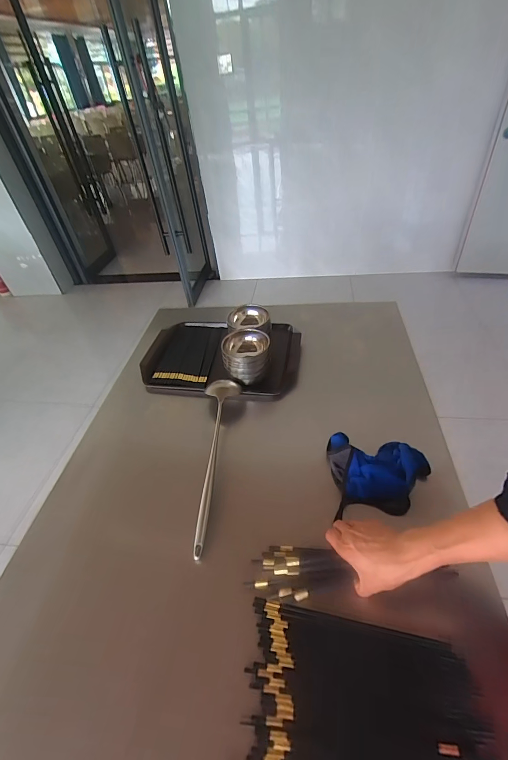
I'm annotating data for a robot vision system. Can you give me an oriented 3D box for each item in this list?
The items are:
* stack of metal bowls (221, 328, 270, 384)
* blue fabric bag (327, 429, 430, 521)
[{"bbox_3d":[-0.017,-0.052,0.842,0.112,0.099,0.110,-4,43,4],"label":"stack of metal bowls"},{"bbox_3d":[0.236,0.164,0.643,0.180,0.046,0.163,-3,43,5],"label":"blue fabric bag"}]

